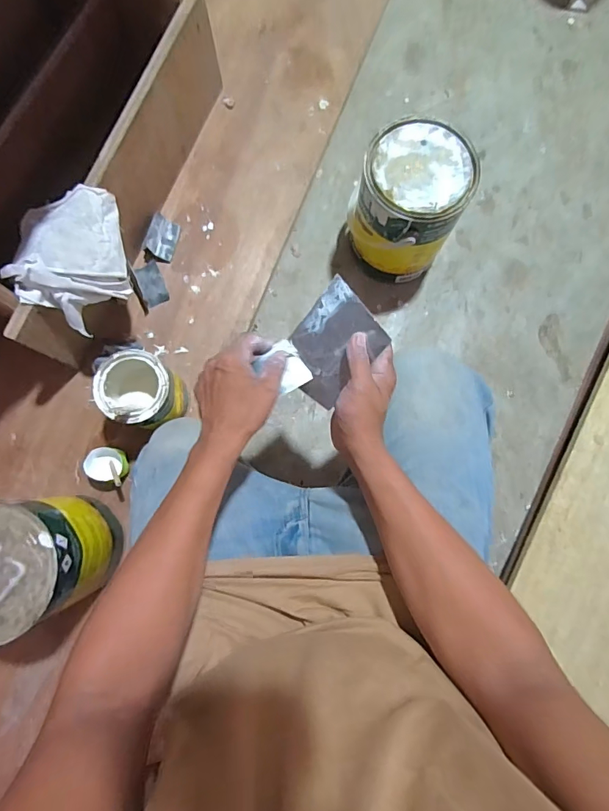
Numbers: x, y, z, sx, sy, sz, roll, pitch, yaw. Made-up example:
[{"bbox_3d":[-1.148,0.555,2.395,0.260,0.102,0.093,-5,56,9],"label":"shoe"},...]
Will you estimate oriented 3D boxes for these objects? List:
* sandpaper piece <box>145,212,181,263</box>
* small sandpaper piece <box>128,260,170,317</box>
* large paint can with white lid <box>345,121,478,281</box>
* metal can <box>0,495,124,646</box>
[{"bbox_3d":[-0.252,-0.297,0.785,0.044,0.029,0.073,17,82,2],"label":"sandpaper piece"},{"bbox_3d":[-0.268,-0.211,0.757,0.046,0.040,0.084,-19,83,-4],"label":"small sandpaper piece"},{"bbox_3d":[0.163,-0.312,0.725,0.155,0.205,0.155,0,82,-1],"label":"large paint can with white lid"},{"bbox_3d":[-0.368,0.211,0.618,0.156,0.205,0.150,0,82,-1],"label":"metal can"}]

